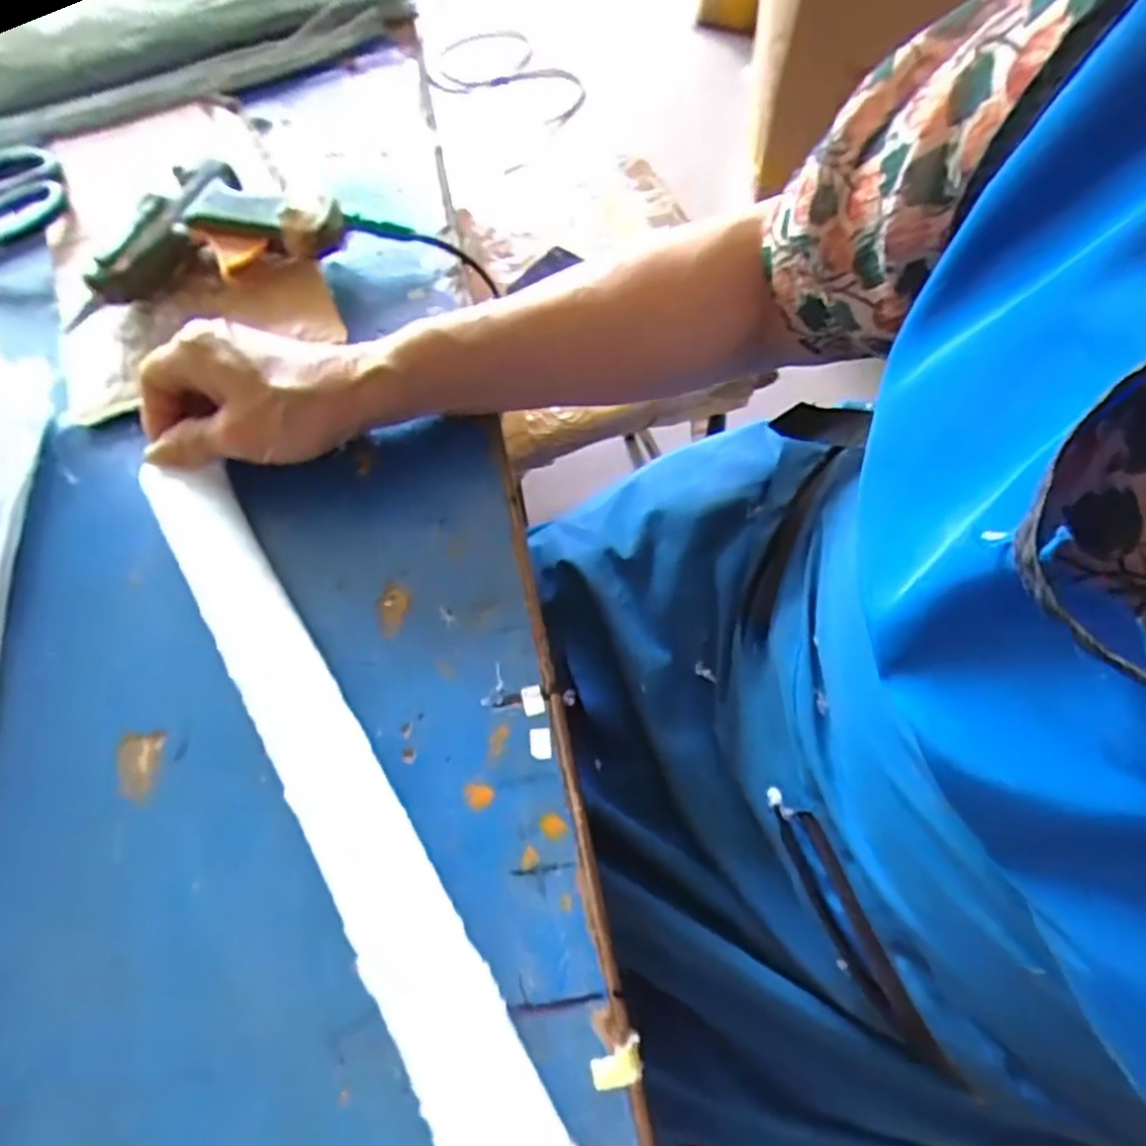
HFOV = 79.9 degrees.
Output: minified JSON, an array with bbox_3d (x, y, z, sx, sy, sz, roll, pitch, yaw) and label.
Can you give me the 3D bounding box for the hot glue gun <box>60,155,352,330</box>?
[{"bbox_3d":[-0.217,-0.201,0.403,0.150,0.035,0.091,-22,66,-9],"label":"hot glue gun"}]

